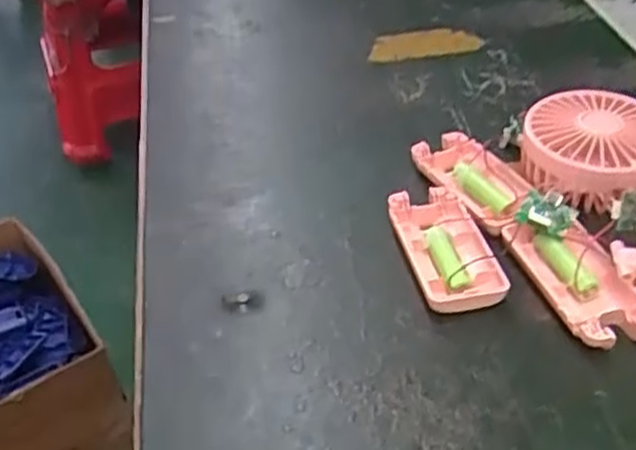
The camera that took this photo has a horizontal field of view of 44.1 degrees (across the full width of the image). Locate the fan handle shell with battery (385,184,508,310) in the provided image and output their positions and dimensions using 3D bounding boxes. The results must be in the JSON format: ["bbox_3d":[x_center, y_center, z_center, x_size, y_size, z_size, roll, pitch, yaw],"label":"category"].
[{"bbox_3d":[0.072,0.010,0.448,0.046,0.021,0.090,-9,40,-9],"label":"fan handle shell with battery"}]

